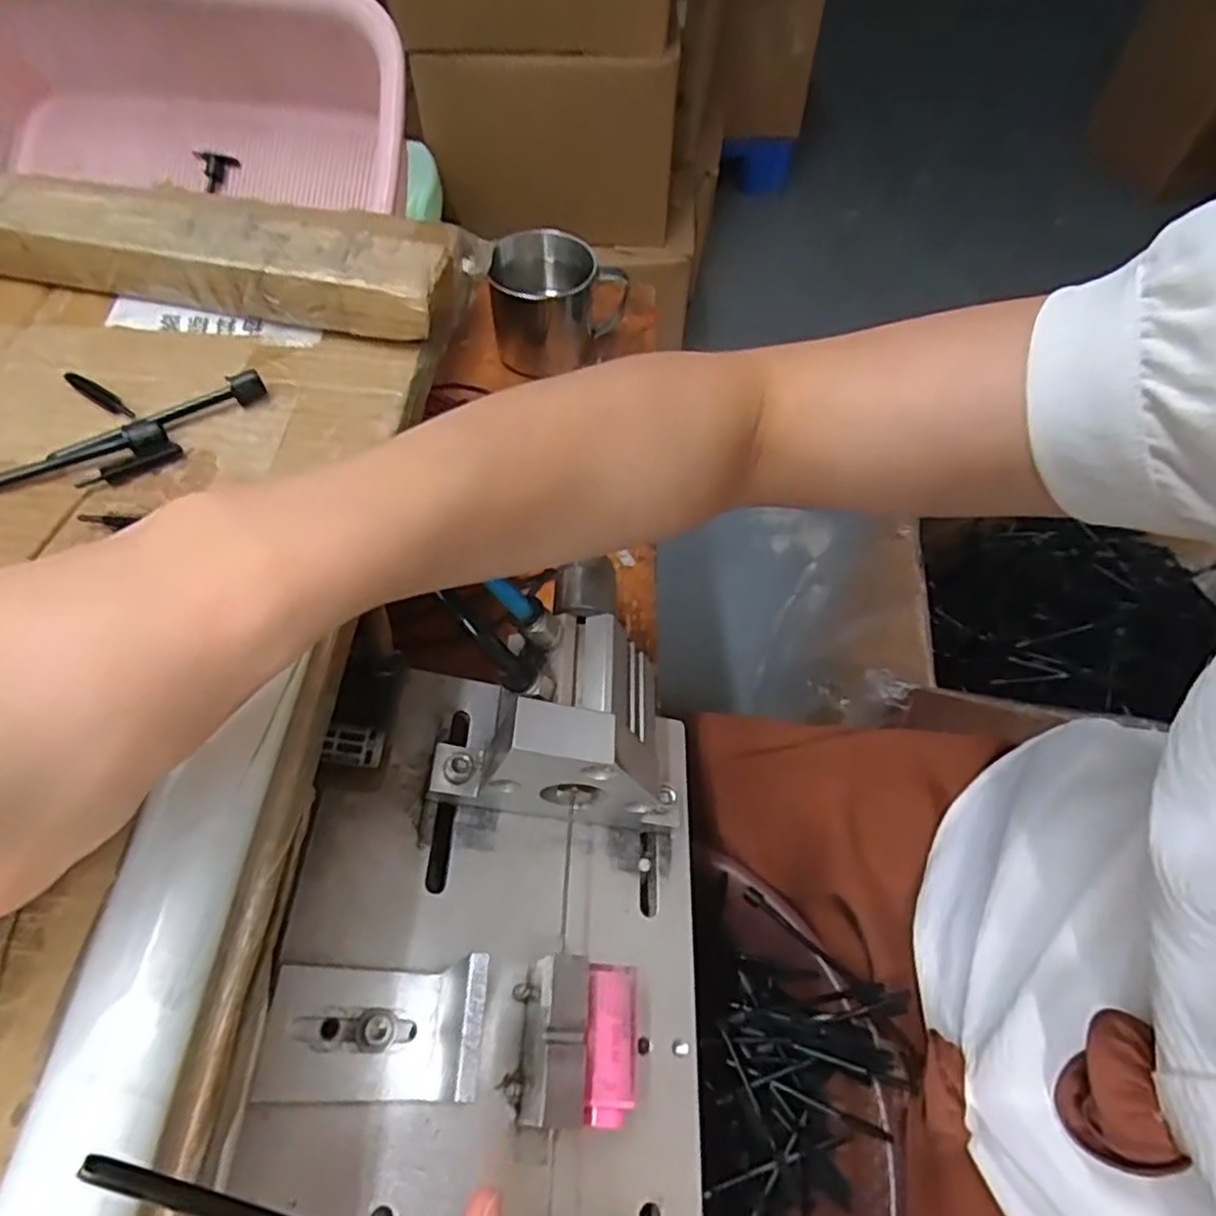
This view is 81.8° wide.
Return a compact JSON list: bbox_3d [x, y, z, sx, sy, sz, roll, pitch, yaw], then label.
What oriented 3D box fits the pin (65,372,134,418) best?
[{"bbox_3d":[-0.188,-0.078,0.259,0.031,0.006,0.006,29,62,18],"label":"pin"}]

